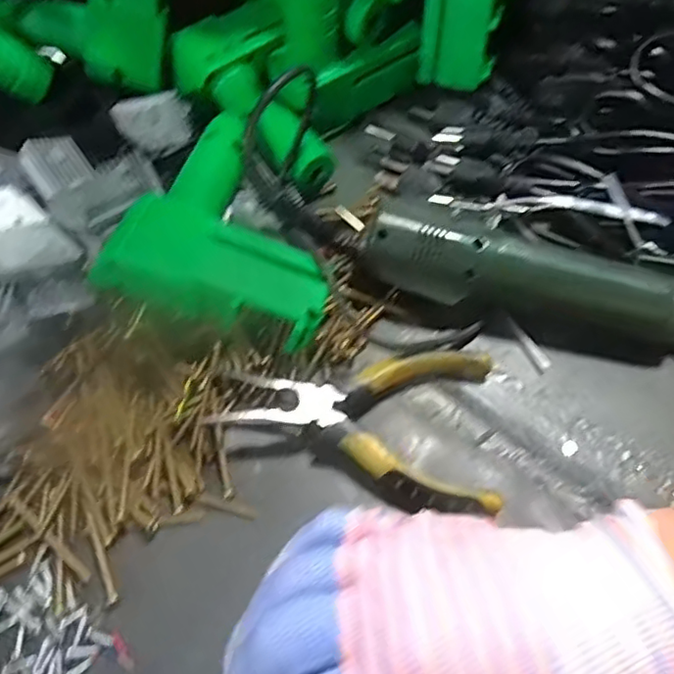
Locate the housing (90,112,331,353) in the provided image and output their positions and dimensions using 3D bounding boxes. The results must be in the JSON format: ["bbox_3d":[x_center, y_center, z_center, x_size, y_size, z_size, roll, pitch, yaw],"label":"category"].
[{"bbox_3d":[-0.054,-0.045,0.328,0.111,0.052,0.101,19,61,11],"label":"housing"}]

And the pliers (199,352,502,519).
[{"bbox_3d":[0.012,0.042,0.317,0.139,0.024,0.086,5,59,3],"label":"pliers"}]

